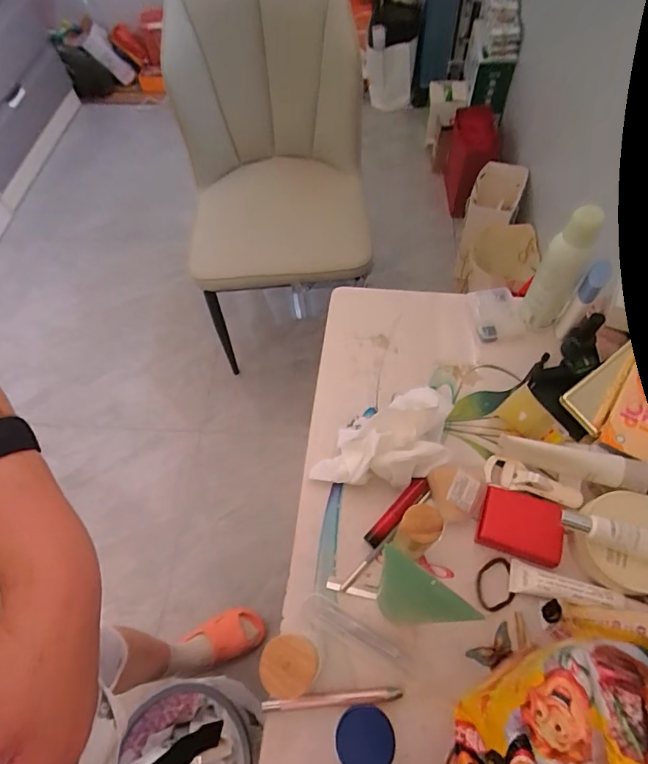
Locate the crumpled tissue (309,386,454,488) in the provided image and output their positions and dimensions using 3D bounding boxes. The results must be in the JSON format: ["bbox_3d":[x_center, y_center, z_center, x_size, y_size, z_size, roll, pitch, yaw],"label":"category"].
[{"bbox_3d":[0.078,0.067,0.540,0.197,0.052,0.105,-19,61,-6],"label":"crumpled tissue"}]

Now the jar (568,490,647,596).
[{"bbox_3d":[0.304,0.162,0.469,0.092,0.037,0.094,-2,61,3],"label":"jar"}]

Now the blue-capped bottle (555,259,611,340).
[{"bbox_3d":[0.319,-0.099,0.573,0.023,0.120,0.024,34,68,21],"label":"blue-capped bottle"}]

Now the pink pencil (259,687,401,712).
[{"bbox_3d":[0.008,0.307,0.443,0.133,0.006,0.011,-6,60,1],"label":"pink pencil"}]

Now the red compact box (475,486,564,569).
[{"bbox_3d":[0.213,0.156,0.500,0.084,0.027,0.063,16,63,13],"label":"red compact box"}]

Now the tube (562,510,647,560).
[{"bbox_3d":[0.296,0.153,0.448,0.123,0.017,0.035,13,62,11],"label":"tube"}]

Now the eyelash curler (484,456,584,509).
[{"bbox_3d":[0.233,0.115,0.513,0.103,0.028,0.037,23,65,16],"label":"eyelash curler"}]

